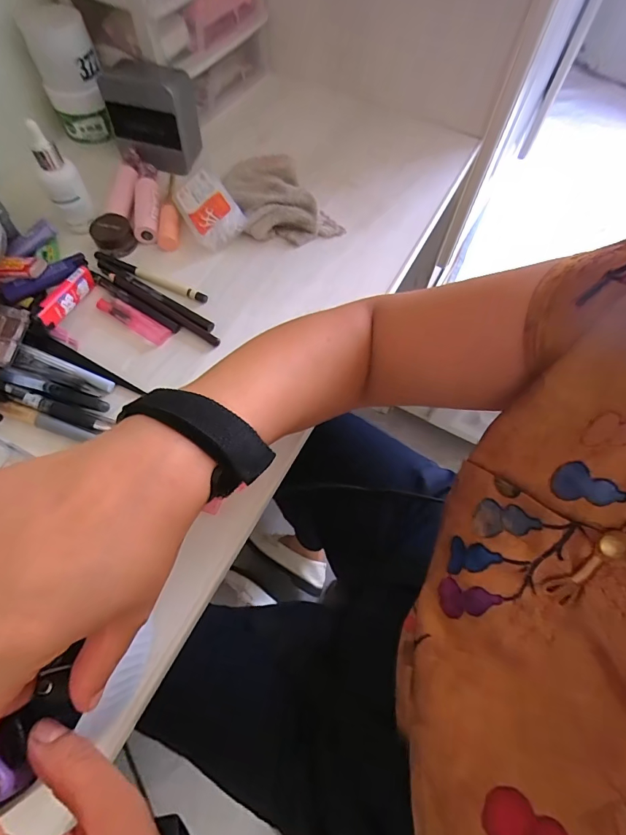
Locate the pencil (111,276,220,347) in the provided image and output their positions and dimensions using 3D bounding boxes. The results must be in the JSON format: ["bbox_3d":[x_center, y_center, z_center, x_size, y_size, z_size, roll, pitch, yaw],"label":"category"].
[{"bbox_3d":[-0.141,-0.103,0.388,0.129,0.006,0.011,31,67,13],"label":"pencil"}]

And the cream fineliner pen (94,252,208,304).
[{"bbox_3d":[-0.161,-0.139,0.407,0.125,0.007,0.013,22,65,9],"label":"cream fineliner pen"}]

